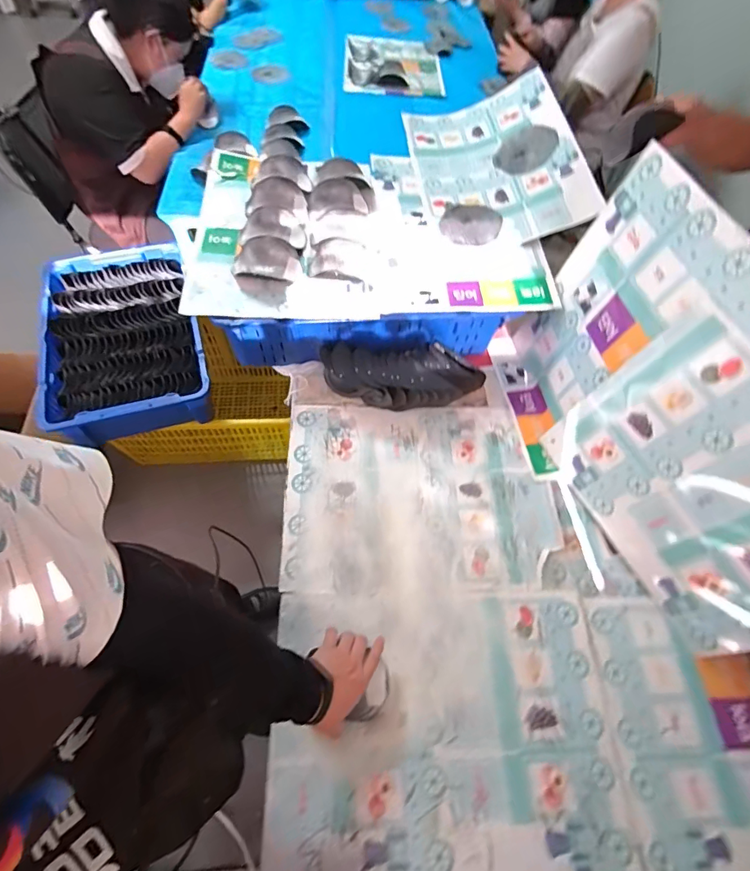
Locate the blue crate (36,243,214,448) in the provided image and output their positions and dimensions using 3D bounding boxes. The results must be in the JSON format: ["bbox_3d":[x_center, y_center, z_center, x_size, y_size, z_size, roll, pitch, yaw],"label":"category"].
[{"bbox_3d":[-0.782,-0.270,1.348,0.471,0.168,0.671,-16,64,-12],"label":"blue crate"}]

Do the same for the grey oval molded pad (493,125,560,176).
[{"bbox_3d":[0.384,-0.721,1.094,0.143,0.011,0.154,24,77,30],"label":"grey oval molded pad"}]

